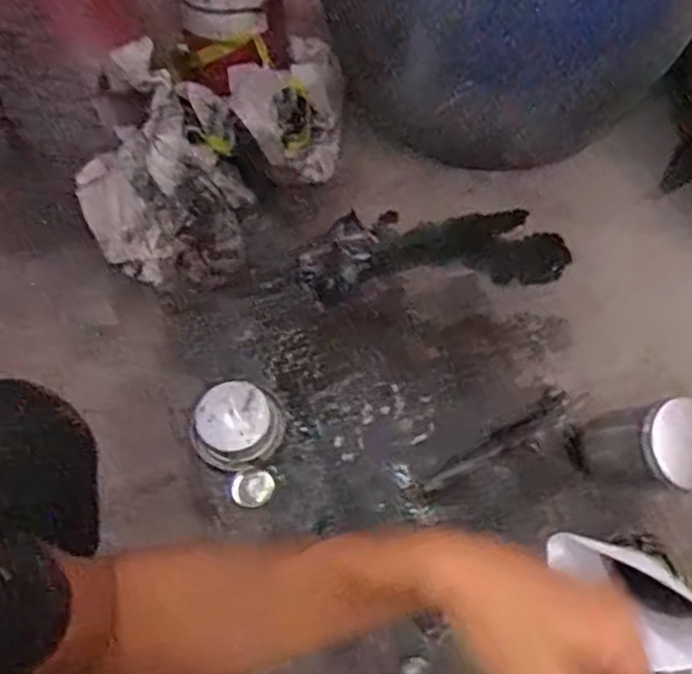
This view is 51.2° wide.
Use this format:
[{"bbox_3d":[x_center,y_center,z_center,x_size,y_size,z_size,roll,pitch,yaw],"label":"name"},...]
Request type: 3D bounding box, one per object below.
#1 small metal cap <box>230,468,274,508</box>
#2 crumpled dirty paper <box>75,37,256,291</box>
[{"bbox_3d":[-0.096,0.157,0.747,0.044,0.011,0.036,-14,61,-4],"label":"small metal cap"},{"bbox_3d":[-0.215,-0.190,0.834,0.191,0.131,0.241,-18,61,-6],"label":"crumpled dirty paper"}]

